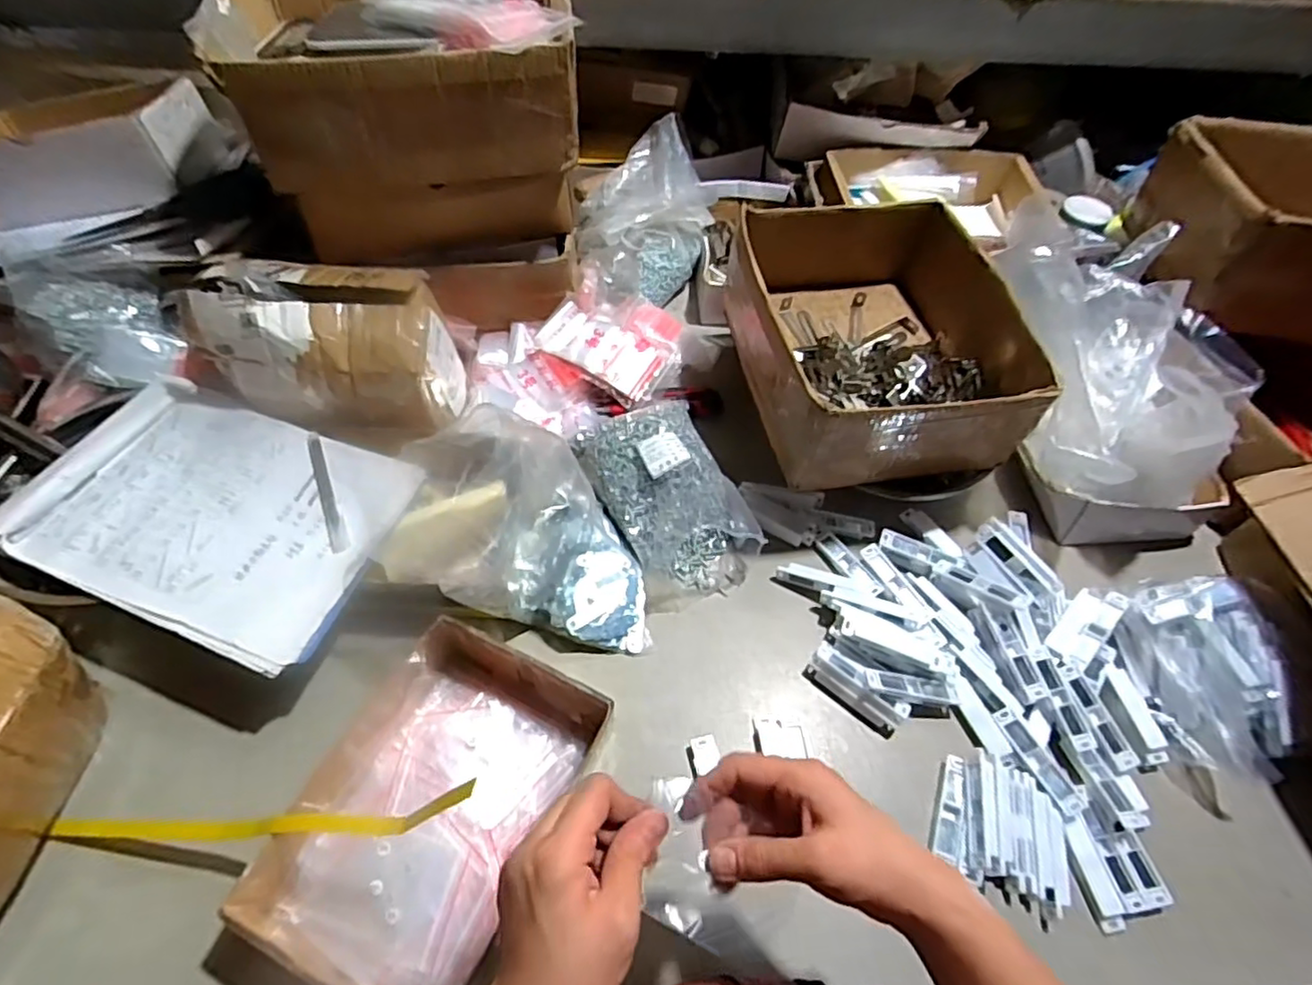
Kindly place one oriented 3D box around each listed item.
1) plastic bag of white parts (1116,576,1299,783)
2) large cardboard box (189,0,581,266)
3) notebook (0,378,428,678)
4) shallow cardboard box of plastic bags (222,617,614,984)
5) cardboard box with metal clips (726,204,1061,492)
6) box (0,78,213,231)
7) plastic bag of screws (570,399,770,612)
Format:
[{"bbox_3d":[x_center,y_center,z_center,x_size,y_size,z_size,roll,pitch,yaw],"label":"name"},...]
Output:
[{"bbox_3d":[0.522,0.165,0.619,0.091,0.064,0.179,-6,56,-8],"label":"plastic bag of white parts"},{"bbox_3d":[-0.263,-0.425,0.730,0.312,0.222,0.265,-11,57,-11],"label":"large cardboard box"},{"bbox_3d":[-0.405,0.013,0.603,0.307,0.020,0.217,18,56,8],"label":"notebook"},{"bbox_3d":[-0.173,0.243,0.523,0.187,0.069,0.251,19,56,9],"label":"shallow cardboard box of plastic bags"},{"bbox_3d":[0.227,-0.162,0.700,0.258,0.120,0.286,-5,56,-7],"label":"cardboard box with metal clips"},{"bbox_3d":[-0.666,-0.404,0.768,0.267,0.096,0.160,-4,56,-6],"label":"box"},{"bbox_3d":[0.014,0.000,0.706,0.134,0.089,0.218,-19,59,-16],"label":"plastic bag of screws"}]

